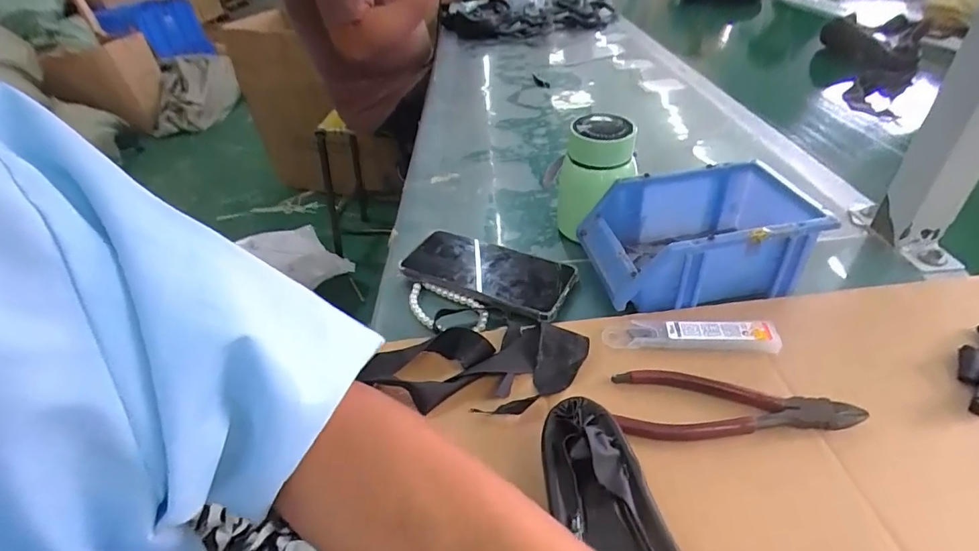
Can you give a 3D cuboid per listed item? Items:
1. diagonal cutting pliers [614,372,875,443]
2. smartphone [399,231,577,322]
[{"bbox_3d":[0.163,0.087,0.317,0.151,0.008,0.050,-1,39,7],"label":"diagonal cutting pliers"},{"bbox_3d":[-0.002,-0.005,0.453,0.157,0.010,0.079,17,40,22],"label":"smartphone"}]

